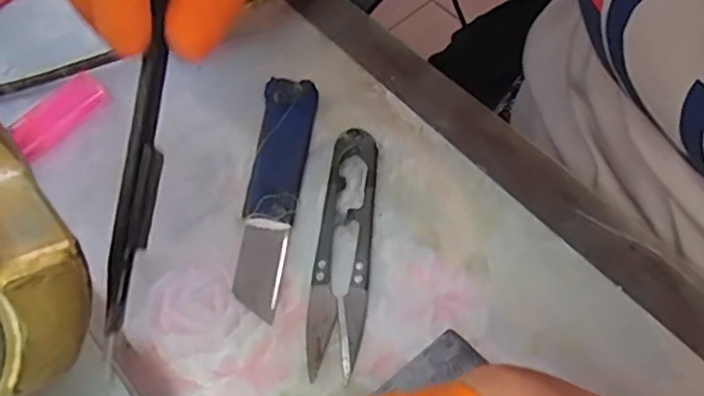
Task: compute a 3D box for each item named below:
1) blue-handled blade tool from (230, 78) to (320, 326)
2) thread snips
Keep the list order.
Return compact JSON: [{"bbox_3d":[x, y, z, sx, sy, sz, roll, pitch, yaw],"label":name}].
[{"bbox_3d":[-0.032,-0.004,0.272,0.023,0.011,0.106,2,60,7],"label":"blue-handled blade tool"},{"bbox_3d":[-0.003,0.017,0.255,0.021,0.012,0.098,2,60,6],"label":"thread snips"}]

